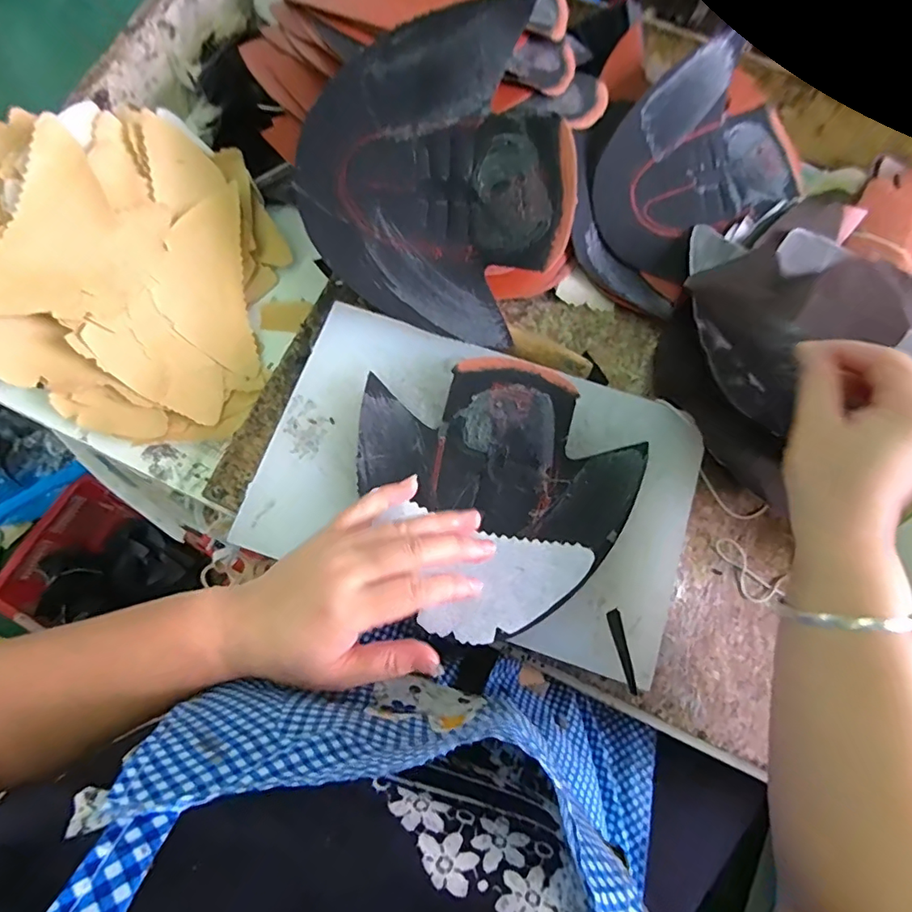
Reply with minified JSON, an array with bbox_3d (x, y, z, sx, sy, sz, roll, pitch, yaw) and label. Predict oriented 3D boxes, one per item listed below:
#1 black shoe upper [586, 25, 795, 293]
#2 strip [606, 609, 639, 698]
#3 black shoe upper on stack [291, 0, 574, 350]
[{"bbox_3d":[0.198,-0.235,0.435,0.141,0.027,0.172,38,94,-11],"label":"black shoe upper"},{"bbox_3d":[0.109,0.127,0.336,0.007,0.004,0.052,-12,77,-4],"label":"strip"},{"bbox_3d":[-0.016,-0.183,0.345,0.179,0.189,0.014,20,32,2],"label":"black shoe upper on stack"}]

